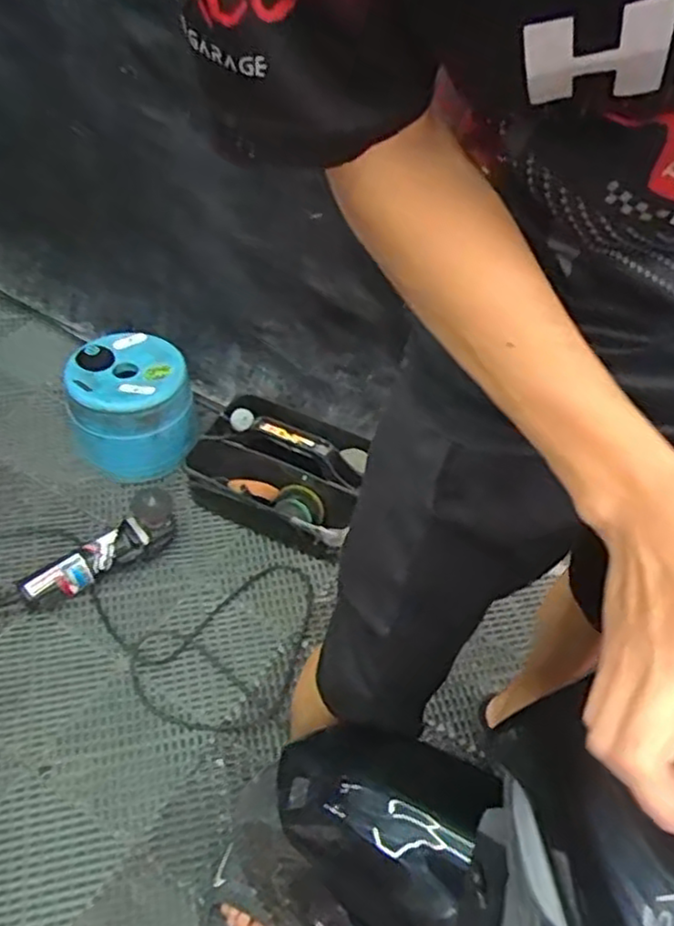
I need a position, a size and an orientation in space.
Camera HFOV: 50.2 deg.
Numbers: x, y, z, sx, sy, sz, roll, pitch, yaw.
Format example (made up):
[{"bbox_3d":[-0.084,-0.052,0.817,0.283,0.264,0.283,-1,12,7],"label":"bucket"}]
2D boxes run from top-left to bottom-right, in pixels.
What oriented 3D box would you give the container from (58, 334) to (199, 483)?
[{"bbox_3d":[-0.411,-0.105,1.462,0.231,0.227,0.247,2,48,-2],"label":"container"}]

